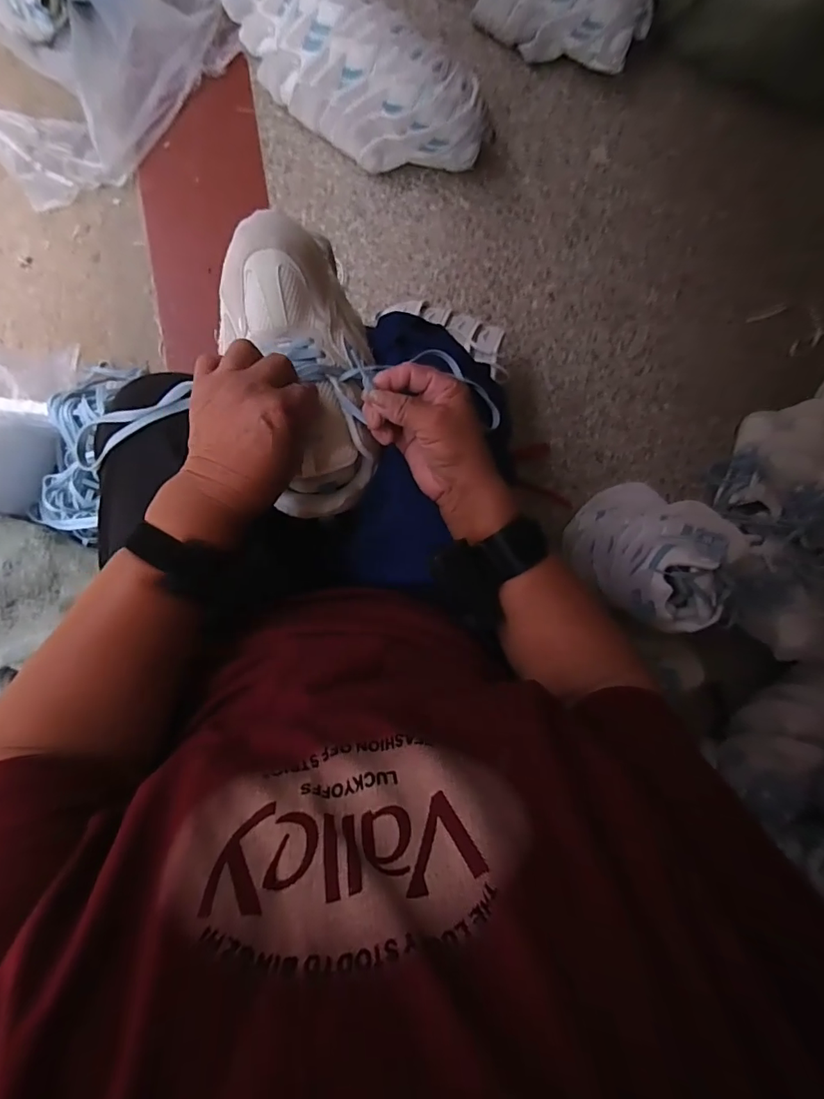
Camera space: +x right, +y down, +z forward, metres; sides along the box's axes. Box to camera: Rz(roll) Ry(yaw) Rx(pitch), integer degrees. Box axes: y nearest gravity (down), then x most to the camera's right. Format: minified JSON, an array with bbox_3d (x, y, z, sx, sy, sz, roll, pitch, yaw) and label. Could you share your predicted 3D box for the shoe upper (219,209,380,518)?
[{"bbox_3d":[-0.097,-0.144,0.382,0.122,0.083,0.232,-12,102,-3],"label":"shoe upper"}]

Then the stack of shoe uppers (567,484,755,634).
[{"bbox_3d":[0.381,-0.010,0.743,0.173,0.334,0.146,10,115,-5],"label":"stack of shoe uppers"}]

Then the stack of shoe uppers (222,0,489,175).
[{"bbox_3d":[-0.106,-0.778,0.756,0.471,0.158,0.142,33,87,-4],"label":"stack of shoe uppers"}]

